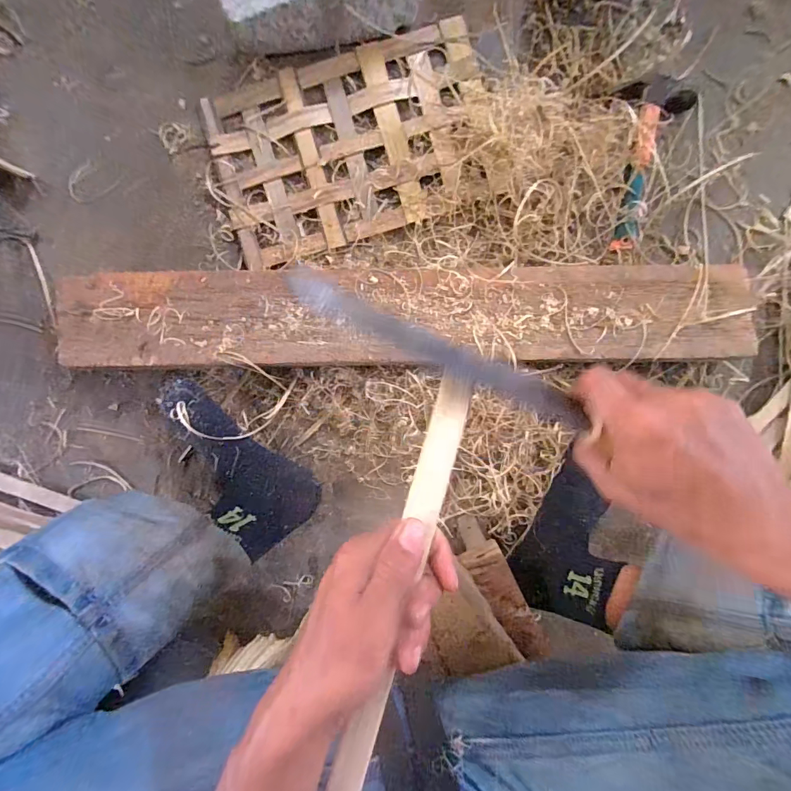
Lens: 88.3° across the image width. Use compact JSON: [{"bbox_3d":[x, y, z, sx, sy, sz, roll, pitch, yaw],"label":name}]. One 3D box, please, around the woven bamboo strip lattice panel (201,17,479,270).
[{"bbox_3d":[-0.054,-0.315,0.516,0.341,0.015,0.220,-18,92,0],"label":"woven bamboo strip lattice panel"}]

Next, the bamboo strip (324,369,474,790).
[{"bbox_3d":[-0.005,0.140,0.237,0.021,0.010,0.317,16,87,-1],"label":"bamboo strip"}]

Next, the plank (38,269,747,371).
[{"bbox_3d":[0.013,-0.094,0.503,0.834,0.049,0.119,-1,92,0],"label":"plank"}]

